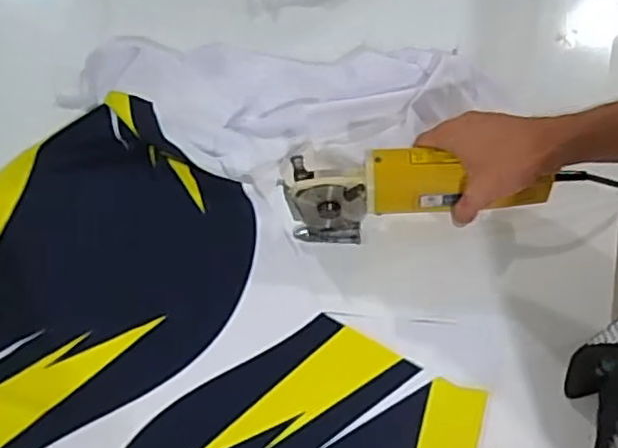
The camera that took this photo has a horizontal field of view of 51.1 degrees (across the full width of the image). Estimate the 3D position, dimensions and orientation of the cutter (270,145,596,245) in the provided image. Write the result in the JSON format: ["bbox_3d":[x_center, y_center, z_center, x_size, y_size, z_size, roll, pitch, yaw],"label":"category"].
[{"bbox_3d":[0.109,-0.034,0.605,0.262,0.074,0.059,-7,68,11],"label":"cutter"}]

